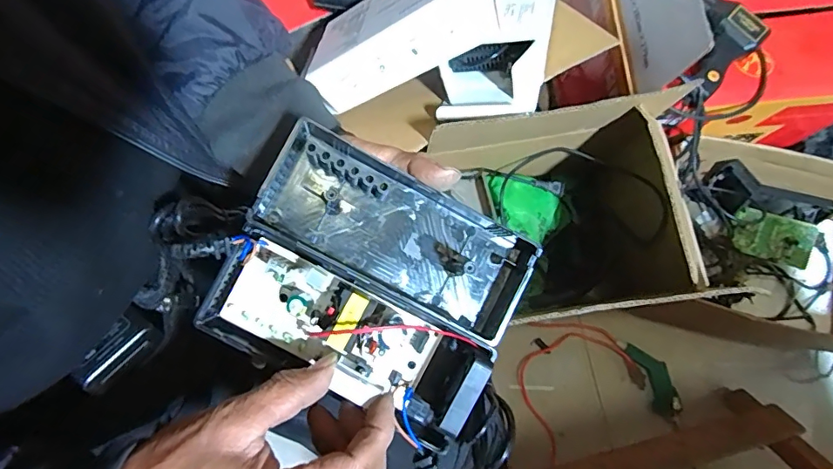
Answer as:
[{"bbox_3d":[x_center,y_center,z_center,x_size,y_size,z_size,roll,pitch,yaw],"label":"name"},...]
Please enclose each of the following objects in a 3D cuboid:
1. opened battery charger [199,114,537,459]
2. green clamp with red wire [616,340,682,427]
[{"bbox_3d":[-0.028,0.032,0.319,0.179,0.053,0.149,27,79,5],"label":"opened battery charger"},{"bbox_3d":[0.413,0.253,0.846,0.048,0.023,0.160,-25,79,-6],"label":"green clamp with red wire"}]

